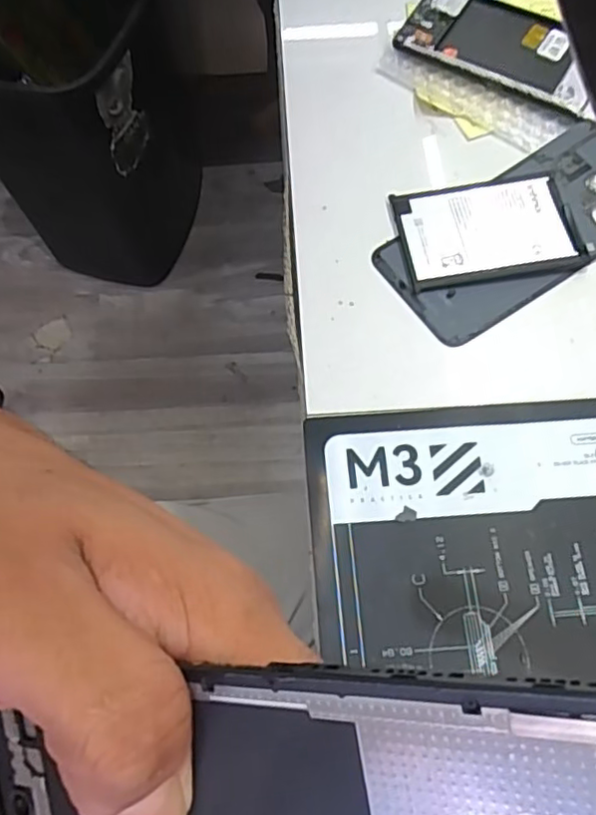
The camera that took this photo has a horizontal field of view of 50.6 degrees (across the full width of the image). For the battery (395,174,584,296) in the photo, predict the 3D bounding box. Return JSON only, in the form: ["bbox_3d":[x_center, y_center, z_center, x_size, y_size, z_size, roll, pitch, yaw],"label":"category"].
[{"bbox_3d":[0.104,-0.098,0.351,0.093,0.005,0.062,-9,72,0],"label":"battery"}]

